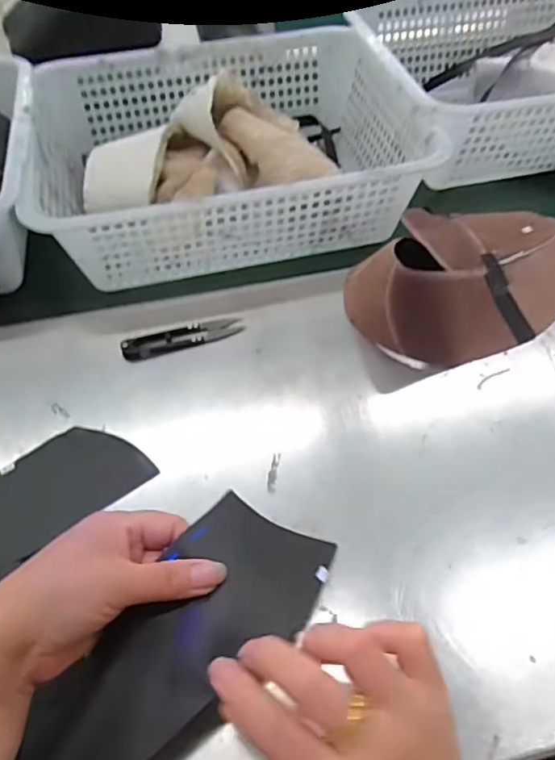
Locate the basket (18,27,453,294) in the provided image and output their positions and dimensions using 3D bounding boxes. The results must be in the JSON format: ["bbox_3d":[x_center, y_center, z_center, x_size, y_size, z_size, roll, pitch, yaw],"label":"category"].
[{"bbox_3d":[-0.056,-0.243,0.612,0.366,0.106,0.285,-12,55,-7],"label":"basket"}]

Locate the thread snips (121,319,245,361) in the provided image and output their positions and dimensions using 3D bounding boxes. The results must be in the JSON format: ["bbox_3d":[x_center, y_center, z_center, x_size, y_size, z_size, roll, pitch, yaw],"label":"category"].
[{"bbox_3d":[-0.081,-0.036,0.492,0.102,0.012,0.024,-16,55,-10],"label":"thread snips"}]

